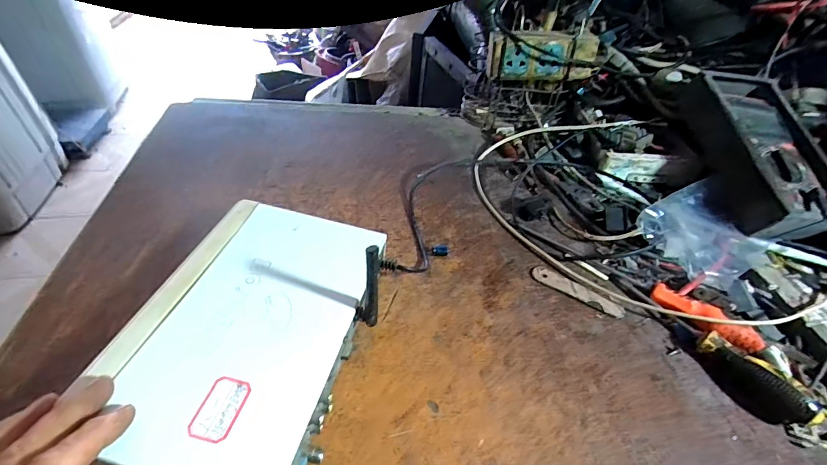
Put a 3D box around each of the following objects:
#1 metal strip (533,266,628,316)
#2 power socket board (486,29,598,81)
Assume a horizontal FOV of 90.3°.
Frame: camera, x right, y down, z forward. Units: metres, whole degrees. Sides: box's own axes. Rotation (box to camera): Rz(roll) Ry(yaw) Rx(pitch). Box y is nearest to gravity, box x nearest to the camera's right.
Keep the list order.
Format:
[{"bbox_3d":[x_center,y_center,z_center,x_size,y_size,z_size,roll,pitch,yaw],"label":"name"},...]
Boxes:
[{"bbox_3d":[0.160,0.056,0.400,0.089,0.004,0.019,27,47,20],"label":"metal strip"},{"bbox_3d":[0.166,-0.230,0.536,0.134,0.055,0.028,4,43,-2],"label":"power socket board"}]

